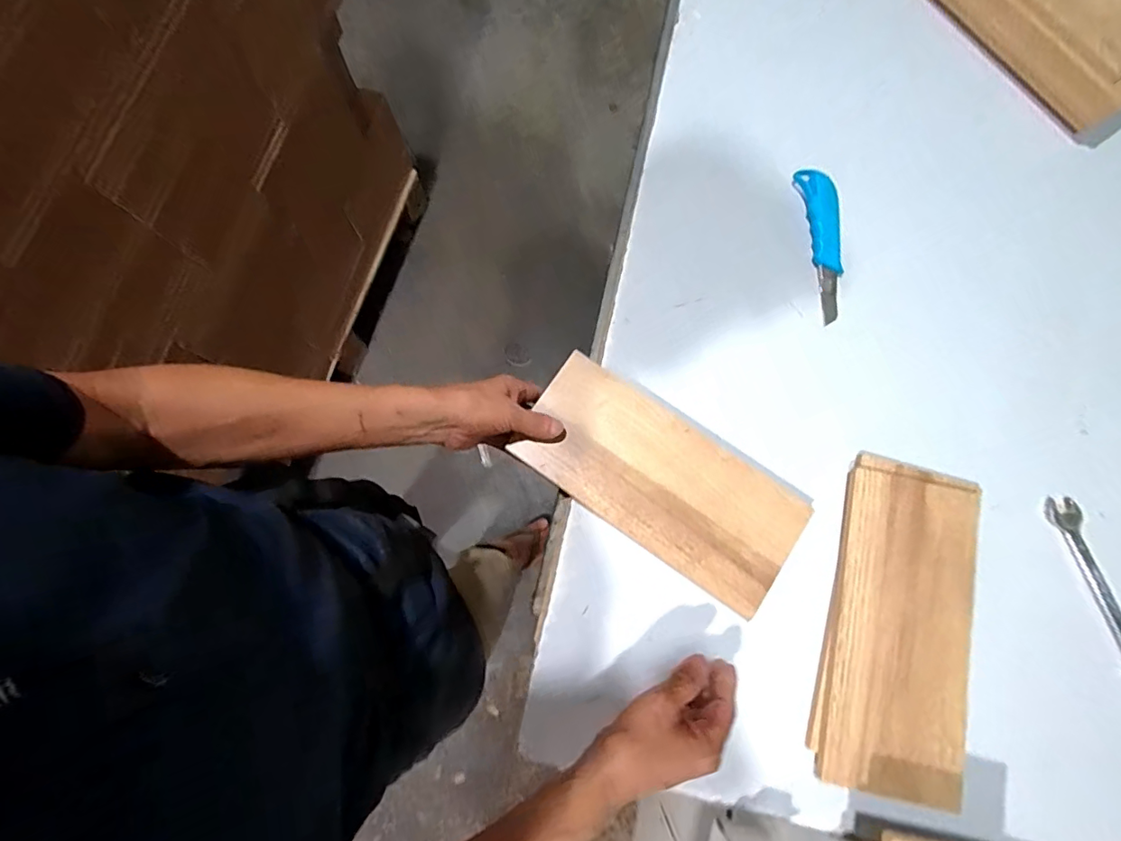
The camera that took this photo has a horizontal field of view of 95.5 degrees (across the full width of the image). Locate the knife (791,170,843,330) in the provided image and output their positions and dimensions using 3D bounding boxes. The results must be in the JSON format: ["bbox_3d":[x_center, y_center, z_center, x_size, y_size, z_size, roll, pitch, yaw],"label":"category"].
[{"bbox_3d":[0.314,-0.207,0.598,0.047,0.015,0.181,-8,79,-3],"label":"knife"}]

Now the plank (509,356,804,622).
[{"bbox_3d":[0.103,0.061,0.527,0.294,0.014,0.132,36,80,6],"label":"plank"}]

